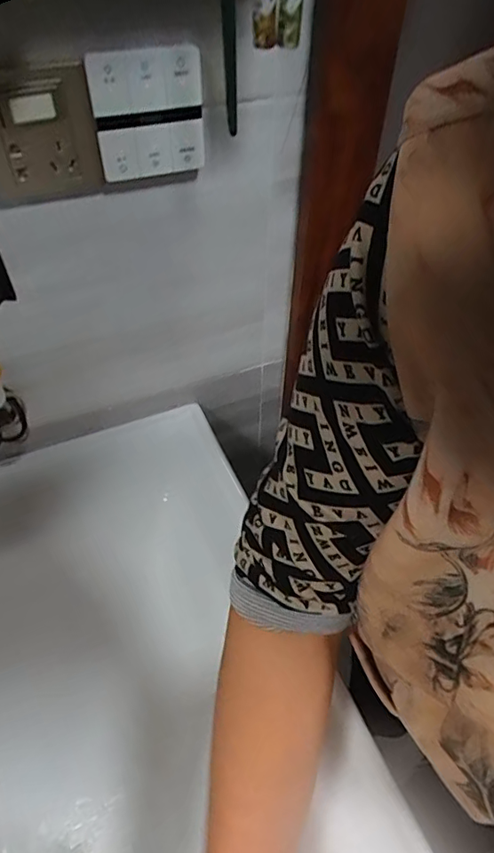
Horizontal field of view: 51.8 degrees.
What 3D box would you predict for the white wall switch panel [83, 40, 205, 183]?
[{"bbox_3d":[-0.073,-0.237,0.387,0.085,0.086,0.011,-19,51,-17],"label":"white wall switch panel"}]

